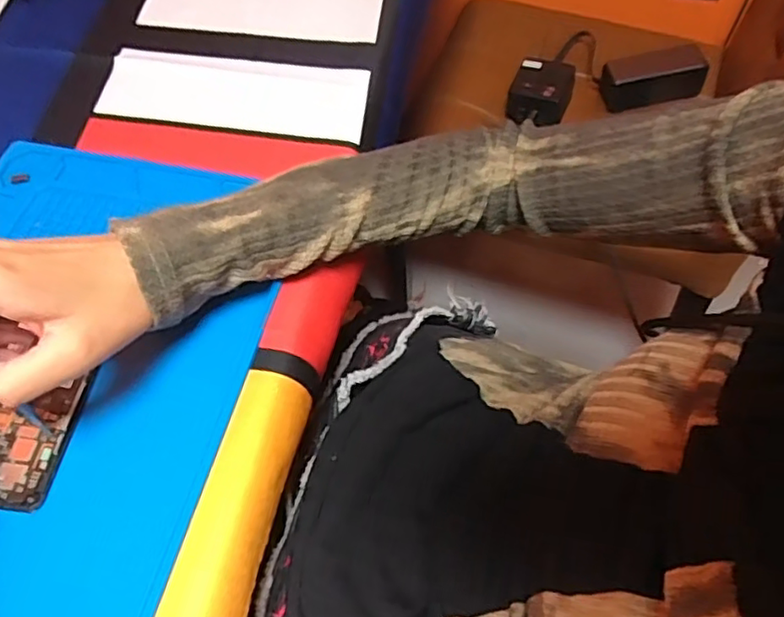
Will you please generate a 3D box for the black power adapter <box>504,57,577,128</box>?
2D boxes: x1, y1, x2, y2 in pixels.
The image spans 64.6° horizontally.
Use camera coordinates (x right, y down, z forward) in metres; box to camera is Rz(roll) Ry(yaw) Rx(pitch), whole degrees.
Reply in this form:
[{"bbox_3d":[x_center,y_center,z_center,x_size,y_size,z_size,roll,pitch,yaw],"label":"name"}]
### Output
[{"bbox_3d":[0.206,-0.300,0.859,0.079,0.051,0.078,20,64,12],"label":"black power adapter"}]

